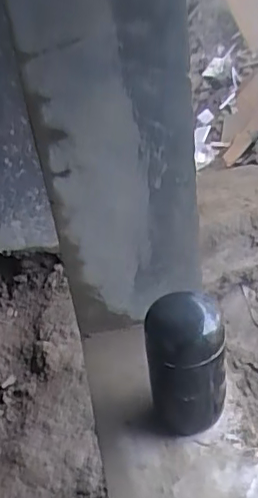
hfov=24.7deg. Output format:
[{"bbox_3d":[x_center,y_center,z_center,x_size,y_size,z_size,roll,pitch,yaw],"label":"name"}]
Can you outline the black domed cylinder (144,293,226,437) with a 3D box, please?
[{"bbox_3d":[0.050,0.100,0.519,0.064,0.134,0.060,-8,37,1],"label":"black domed cylinder"}]

